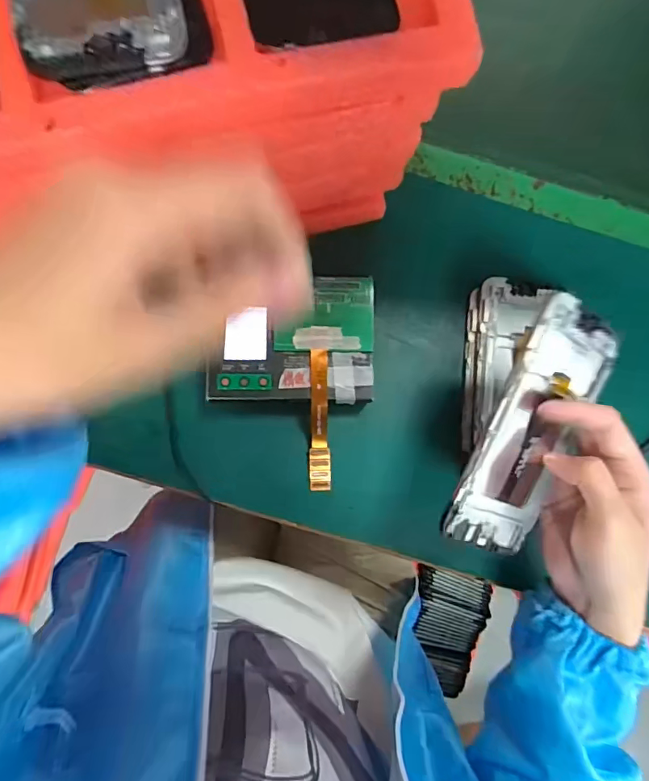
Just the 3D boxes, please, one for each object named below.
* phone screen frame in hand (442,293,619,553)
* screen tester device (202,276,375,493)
[{"bbox_3d":[0.130,0.025,0.288,0.074,0.008,0.155,22,93,-29],"label":"phone screen frame in hand"},{"bbox_3d":[-0.024,-0.038,0.366,0.120,0.033,0.096,2,84,-3],"label":"screen tester device"}]

